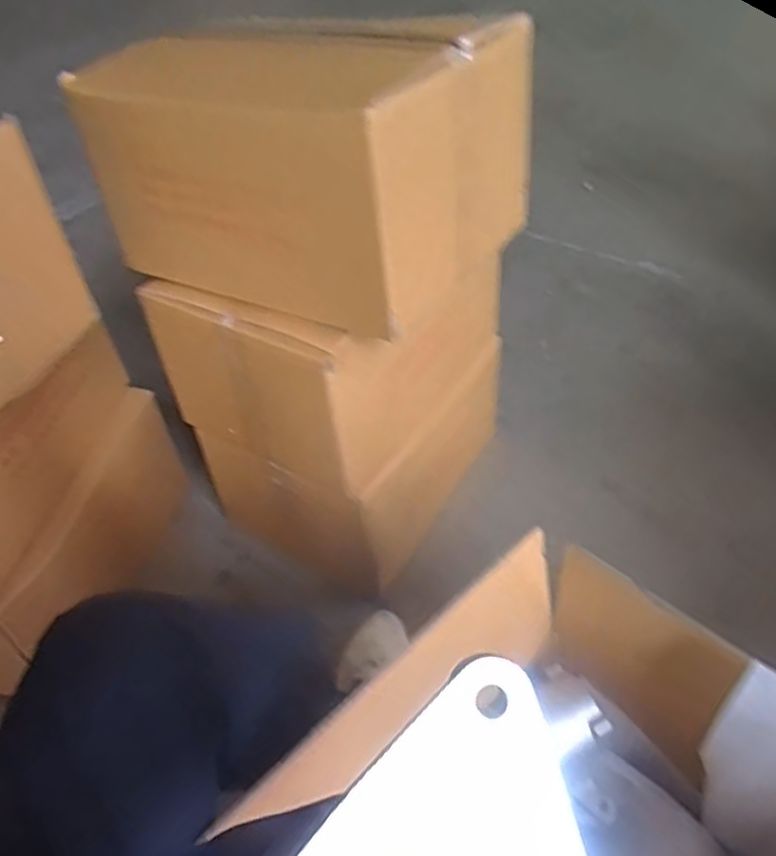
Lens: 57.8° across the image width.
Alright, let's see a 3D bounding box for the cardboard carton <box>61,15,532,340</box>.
[{"bbox_3d":[-0.084,-0.276,0.708,0.380,0.209,0.253,18,49,21],"label":"cardboard carton"}]

